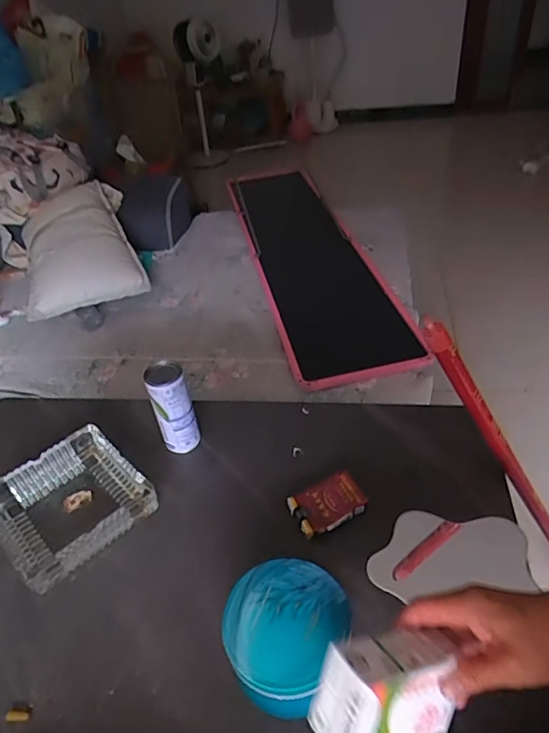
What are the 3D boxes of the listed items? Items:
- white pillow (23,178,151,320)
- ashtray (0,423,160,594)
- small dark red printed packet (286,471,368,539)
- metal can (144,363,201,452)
[{"bbox_3d":[-0.644,-0.403,1.686,0.355,0.136,0.581,-18,42,-13],"label":"white pillow"},{"bbox_3d":[-0.269,0.174,0.676,0.174,0.037,0.174,-34,48,-29],"label":"ashtray"},{"bbox_3d":[0.066,0.170,0.647,0.088,0.023,0.061,-22,43,-18],"label":"small dark red printed packet"},{"bbox_3d":[-0.140,0.059,0.722,0.051,0.133,0.052,-3,41,3],"label":"metal can"}]

